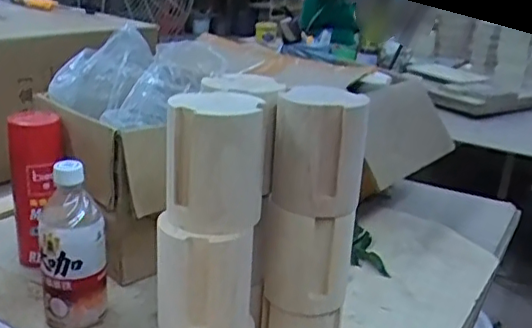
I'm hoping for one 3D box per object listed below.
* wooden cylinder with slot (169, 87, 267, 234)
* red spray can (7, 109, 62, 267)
[{"bbox_3d":[-0.042,-0.005,0.494,0.074,0.103,0.075,4,19,-5],"label":"wooden cylinder with slot"},{"bbox_3d":[-0.293,0.037,0.773,0.058,0.199,0.068,2,19,-10],"label":"red spray can"}]

